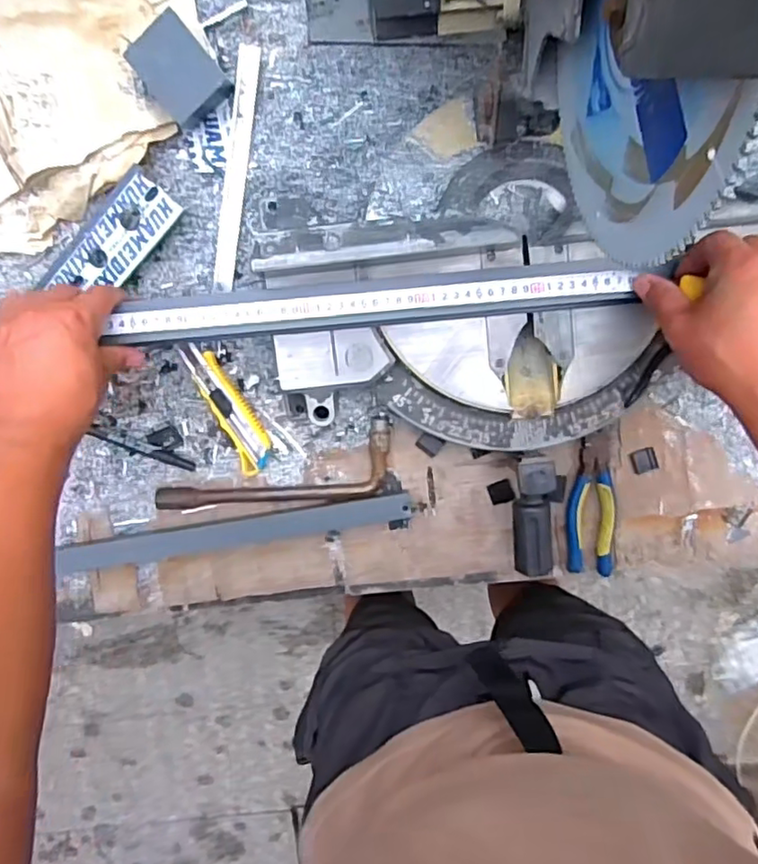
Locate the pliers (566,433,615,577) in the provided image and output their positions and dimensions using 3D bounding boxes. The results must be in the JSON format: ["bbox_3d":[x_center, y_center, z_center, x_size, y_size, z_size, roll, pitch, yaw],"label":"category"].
[{"bbox_3d":[0.231,0.080,0.666,0.049,0.022,0.153,-2,100,-1],"label":"pliers"}]

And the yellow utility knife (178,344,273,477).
[{"bbox_3d":[-0.156,-0.027,0.639,0.040,0.010,0.148,-28,100,-18],"label":"yellow utility knife"}]

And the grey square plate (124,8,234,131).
[{"bbox_3d":[-0.183,-0.327,0.556,0.061,0.035,0.074,-40,98,6],"label":"grey square plate"}]

